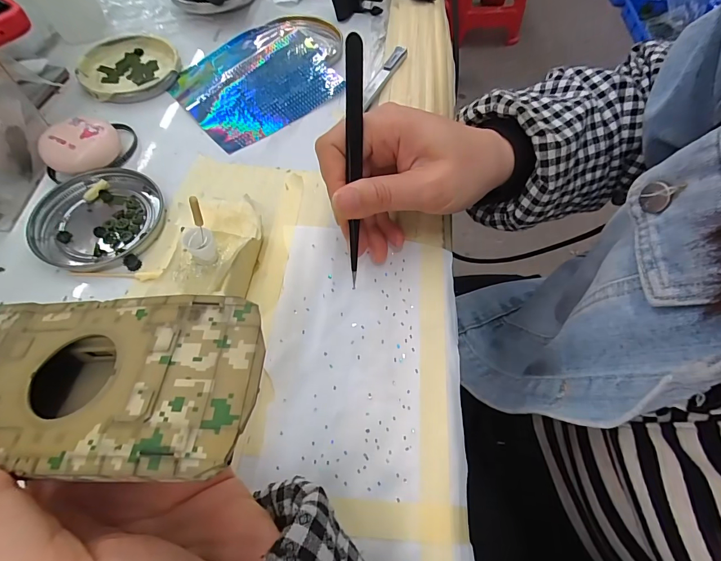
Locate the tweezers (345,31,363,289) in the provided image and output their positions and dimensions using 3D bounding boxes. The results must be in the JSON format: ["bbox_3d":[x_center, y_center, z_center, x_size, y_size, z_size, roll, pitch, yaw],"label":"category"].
[{"bbox_3d":[-0.003,-0.062,0.209,0.009,0.132,0.010,-1,21,-3],"label":"tweezers"}]

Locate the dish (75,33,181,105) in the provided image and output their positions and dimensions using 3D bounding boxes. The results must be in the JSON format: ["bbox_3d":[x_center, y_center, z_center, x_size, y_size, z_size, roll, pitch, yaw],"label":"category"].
[{"bbox_3d":[-0.200,-0.185,0.315,0.079,0.008,0.080,1,62,-2],"label":"dish"}]

